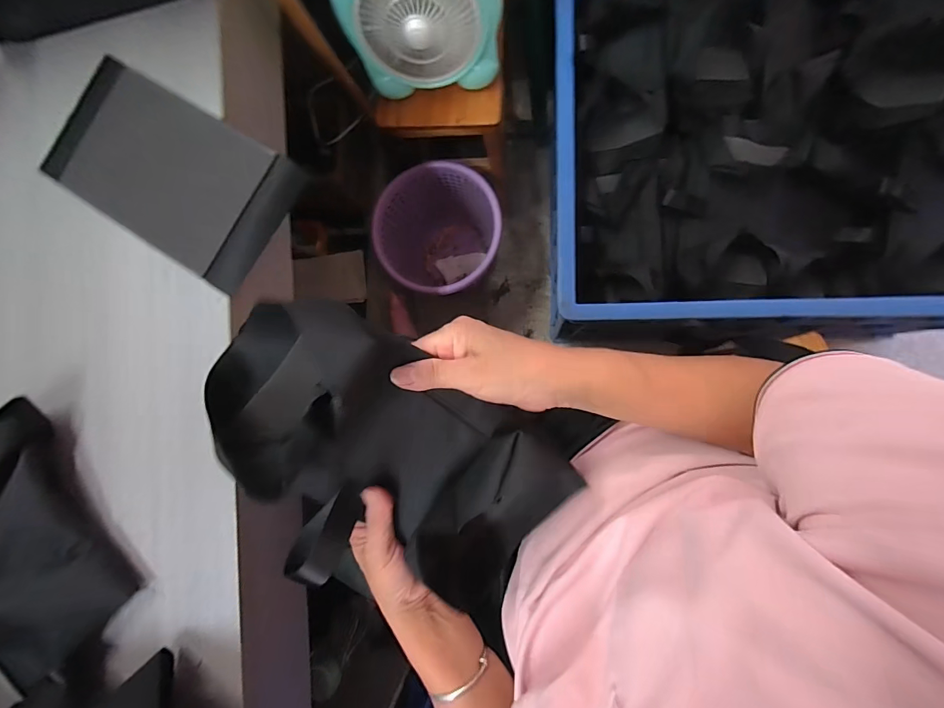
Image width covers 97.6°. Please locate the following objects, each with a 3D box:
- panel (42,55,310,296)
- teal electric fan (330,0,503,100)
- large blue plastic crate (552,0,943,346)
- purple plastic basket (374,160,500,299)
[{"bbox_3d":[-0.330,-0.201,0.450,0.269,0.028,0.154,31,84,4],"label":"panel"},{"bbox_3d":[-0.080,-0.508,0.619,0.239,0.224,0.080,-6,85,7],"label":"teal electric fan"},{"bbox_3d":[0.540,-0.387,0.689,0.812,0.319,0.647,0,86,7],"label":"large blue plastic crate"},{"bbox_3d":[-0.074,-0.266,1.005,0.275,0.297,0.285,-1,86,7],"label":"purple plastic basket"}]

